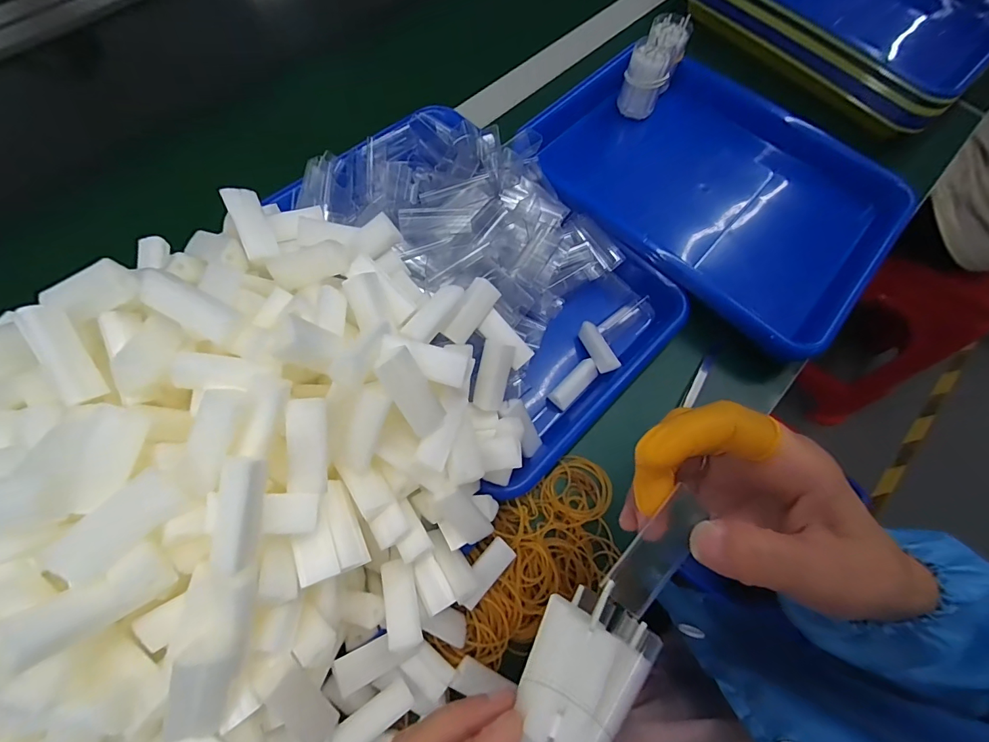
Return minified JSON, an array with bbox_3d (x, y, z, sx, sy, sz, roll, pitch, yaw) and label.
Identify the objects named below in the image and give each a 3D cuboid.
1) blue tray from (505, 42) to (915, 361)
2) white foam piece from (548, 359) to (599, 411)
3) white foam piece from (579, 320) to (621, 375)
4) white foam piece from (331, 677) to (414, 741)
[{"bbox_3d":[0.212,-0.182,0.451,0.331,0.079,0.263,42,72,13],"label":"blue tray"},{"bbox_3d":[0.066,0.010,0.356,0.017,0.008,0.046,43,72,14],"label":"white foam piece"},{"bbox_3d":[0.087,-0.020,0.363,0.017,0.015,0.047,-16,56,-9],"label":"white foam piece"},{"bbox_3d":[-0.070,0.199,0.250,0.048,0.009,0.016,-8,61,-50],"label":"white foam piece"}]

